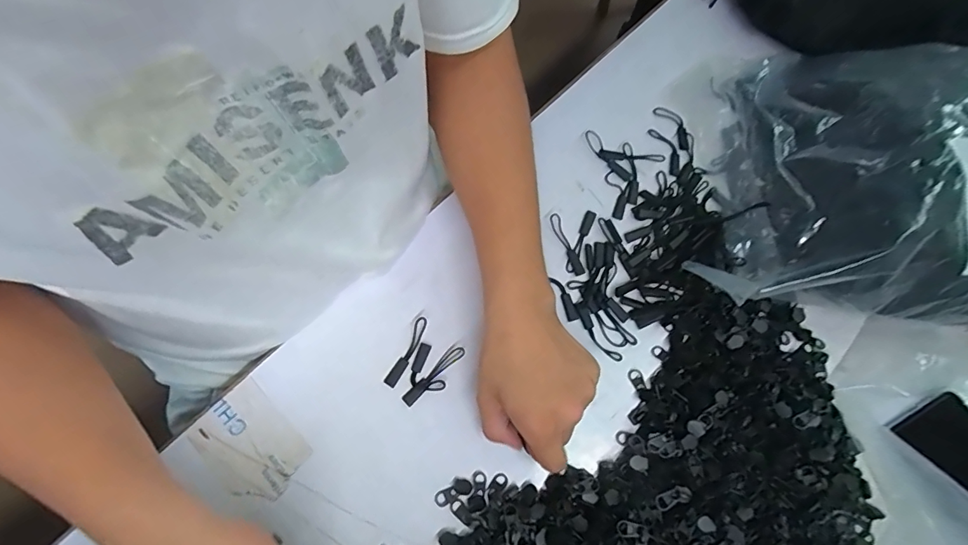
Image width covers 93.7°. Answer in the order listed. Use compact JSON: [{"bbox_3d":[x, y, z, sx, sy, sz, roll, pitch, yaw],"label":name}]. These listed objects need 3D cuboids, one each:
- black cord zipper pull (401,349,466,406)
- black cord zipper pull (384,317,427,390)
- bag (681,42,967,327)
[{"bbox_3d":[-0.040,0.082,0.363,0.061,0.006,0.010,-41,77,-14],"label":"black cord zipper pull"},{"bbox_3d":[-0.062,0.065,0.367,0.010,0.009,0.060,25,72,7],"label":"black cord zipper pull"},{"bbox_3d":[0.359,-0.089,0.379,0.369,0.108,0.262,6,71,1],"label":"bag"}]

